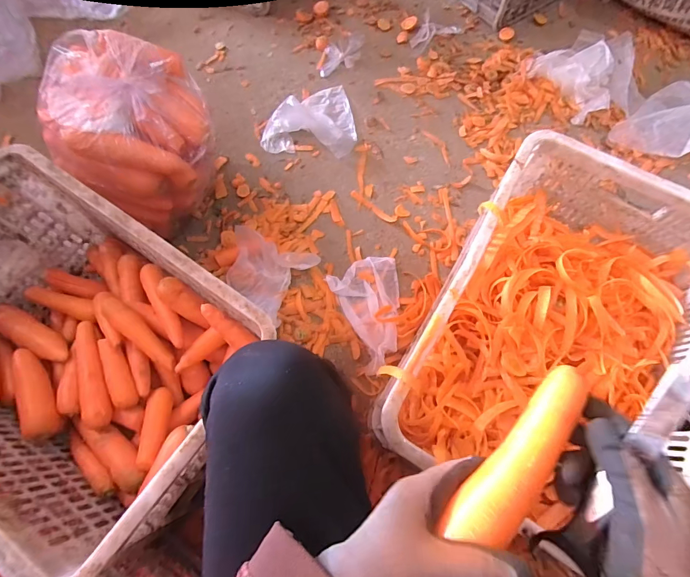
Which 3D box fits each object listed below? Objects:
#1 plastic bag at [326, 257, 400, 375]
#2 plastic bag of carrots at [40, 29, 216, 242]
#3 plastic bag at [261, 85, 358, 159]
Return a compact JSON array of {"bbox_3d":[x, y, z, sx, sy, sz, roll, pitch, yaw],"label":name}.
[{"bbox_3d":[0.043,0.044,0.730,0.139,0.039,0.240,-4,57,-2],"label":"plastic bag"},{"bbox_3d":[-0.350,-0.242,0.699,0.247,0.308,0.204,-34,74,-11],"label":"plastic bag of carrots"},{"bbox_3d":[-0.072,-0.421,0.898,0.215,0.065,0.221,12,71,4],"label":"plastic bag"}]

